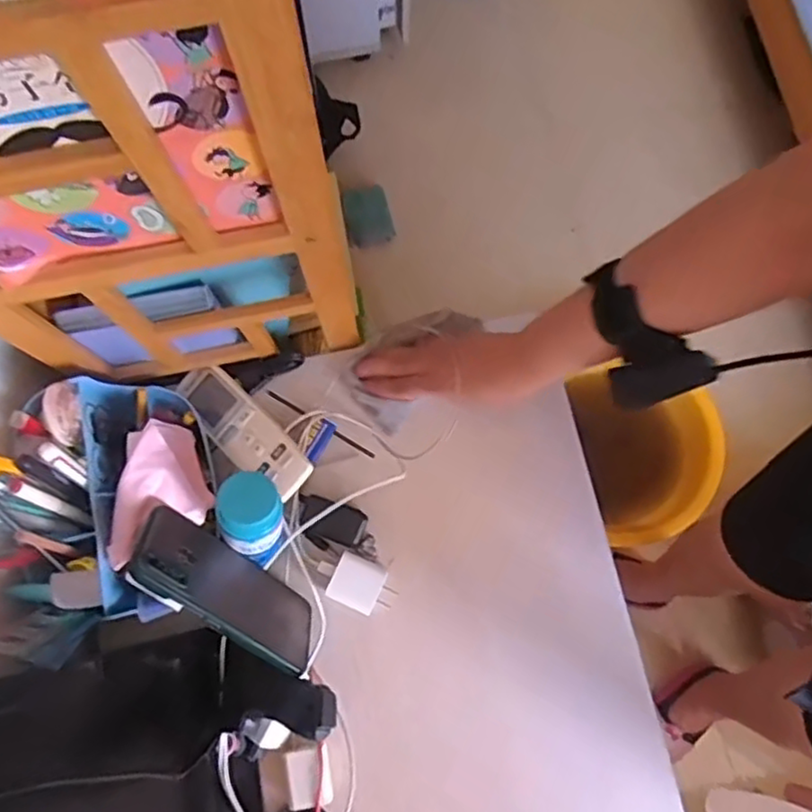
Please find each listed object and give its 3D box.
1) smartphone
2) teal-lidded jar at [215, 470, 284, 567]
[{"bbox_3d":[-0.139,0.144,0.534,0.013,0.084,0.159,-41,115,16],"label":"smartphone"},{"bbox_3d":[-0.125,0.092,0.565,0.055,0.086,0.060,0,76,-1],"label":"teal-lidded jar"}]

